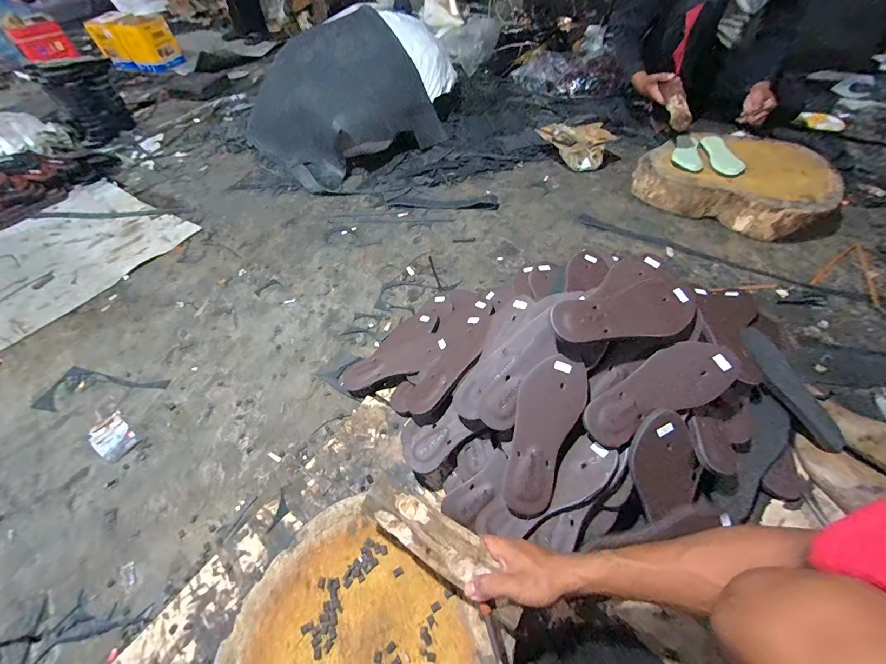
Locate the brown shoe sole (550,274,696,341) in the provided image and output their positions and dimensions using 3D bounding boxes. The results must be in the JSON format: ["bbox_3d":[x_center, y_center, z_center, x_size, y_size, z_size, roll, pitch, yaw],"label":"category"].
[{"bbox_3d":[0.283,-0.035,0.595,0.241,0.023,0.106,-13,50,-8],"label":"brown shoe sole"}]

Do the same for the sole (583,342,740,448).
[{"bbox_3d":[0.330,0.086,0.580,0.242,0.010,0.093,-25,80,0],"label":"sole"}]

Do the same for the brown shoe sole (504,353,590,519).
[{"bbox_3d":[0.151,0.155,0.584,0.095,0.020,0.240,17,82,13],"label":"brown shoe sole"}]

